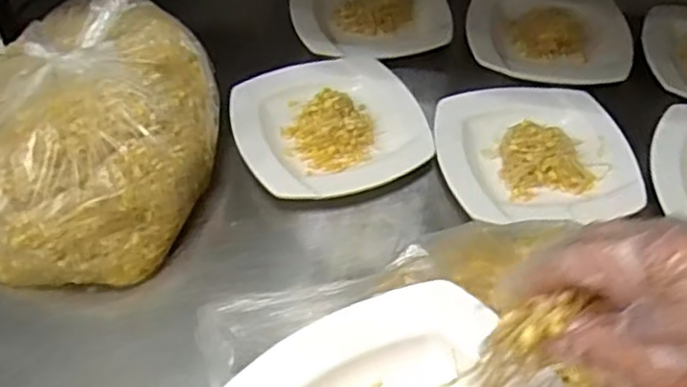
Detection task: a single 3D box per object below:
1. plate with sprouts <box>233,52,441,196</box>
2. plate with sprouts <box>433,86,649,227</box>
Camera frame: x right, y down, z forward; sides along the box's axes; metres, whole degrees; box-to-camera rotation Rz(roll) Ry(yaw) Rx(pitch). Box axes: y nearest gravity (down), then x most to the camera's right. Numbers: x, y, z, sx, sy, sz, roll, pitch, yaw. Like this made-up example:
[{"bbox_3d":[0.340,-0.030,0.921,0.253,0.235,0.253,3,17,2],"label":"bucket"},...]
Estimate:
[{"bbox_3d":[-0.019,-0.079,0.755,0.201,0.048,0.191,-17,51,-17],"label":"plate with sprouts"},{"bbox_3d":[0.202,-0.045,0.730,0.201,0.036,0.190,-6,49,-8],"label":"plate with sprouts"}]

